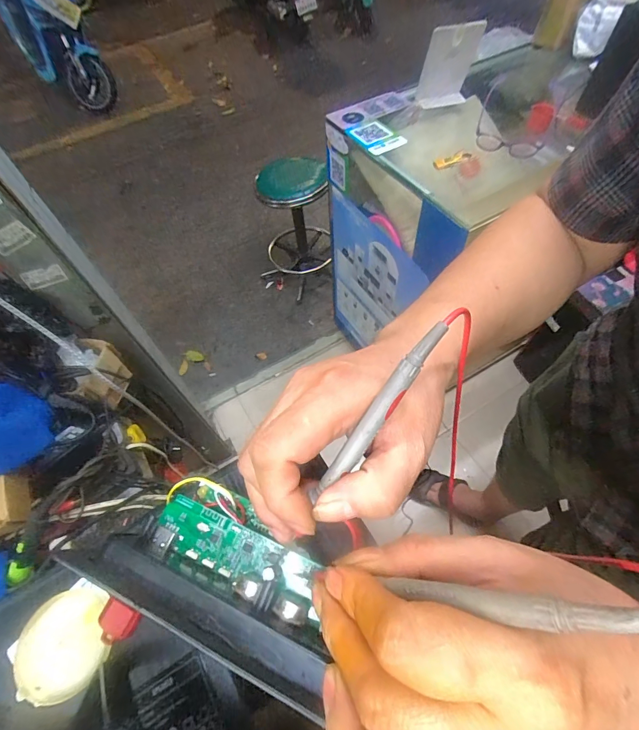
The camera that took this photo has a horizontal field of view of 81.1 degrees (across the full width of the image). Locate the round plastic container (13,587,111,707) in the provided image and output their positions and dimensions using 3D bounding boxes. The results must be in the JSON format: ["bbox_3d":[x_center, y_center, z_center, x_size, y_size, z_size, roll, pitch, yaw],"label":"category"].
[{"bbox_3d":[-0.159,0.172,0.232,0.054,0.006,0.055,-1,60,2],"label":"round plastic container"}]

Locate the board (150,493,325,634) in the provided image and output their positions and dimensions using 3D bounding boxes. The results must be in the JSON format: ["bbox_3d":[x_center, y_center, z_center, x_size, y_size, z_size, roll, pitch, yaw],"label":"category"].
[{"bbox_3d":[-0.045,0.102,0.198,0.100,0.019,0.032,15,61,22],"label":"board"}]

